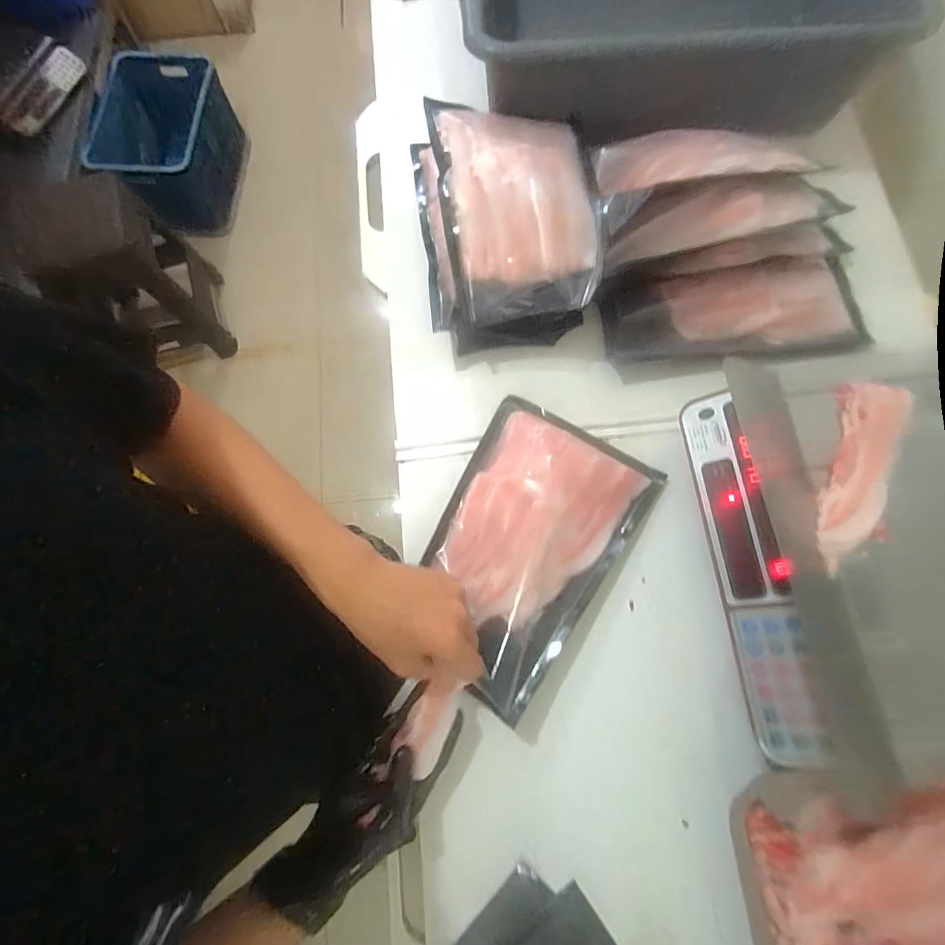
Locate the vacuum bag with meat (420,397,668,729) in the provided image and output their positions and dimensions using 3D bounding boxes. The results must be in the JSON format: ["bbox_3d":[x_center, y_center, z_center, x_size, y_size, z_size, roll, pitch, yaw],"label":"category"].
[{"bbox_3d":[0.054,0.075,0.498,0.181,0.026,0.288,32,78,8],"label":"vacuum bag with meat"}]

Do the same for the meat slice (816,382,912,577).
[{"bbox_3d":[0.324,-0.005,0.405,0.051,0.017,0.176,26,77,7],"label":"meat slice"}]

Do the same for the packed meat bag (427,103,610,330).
[{"bbox_3d":[0.051,-0.317,0.547,0.173,0.053,0.289,-8,75,-1],"label":"packed meat bag"}]

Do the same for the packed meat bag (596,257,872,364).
[{"bbox_3d":[0.294,-0.186,0.550,0.302,0.030,0.101,-5,99,-4],"label":"packed meat bag"}]

